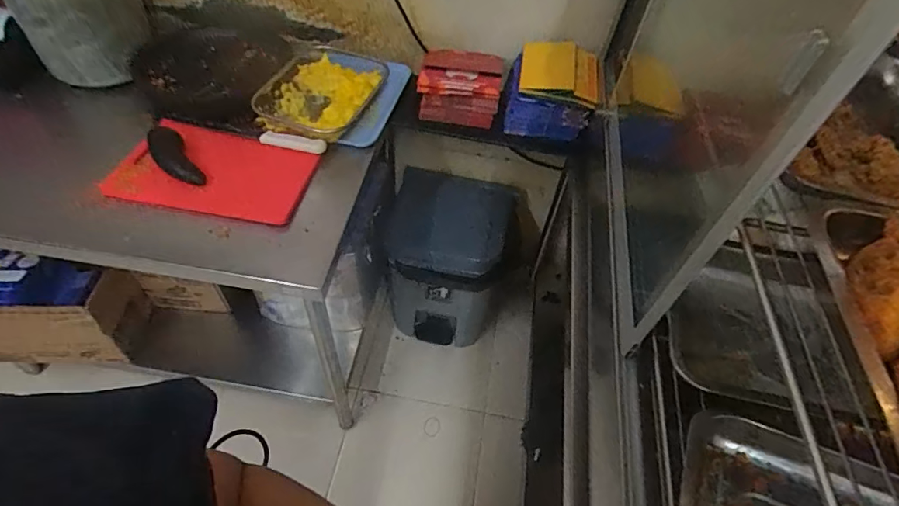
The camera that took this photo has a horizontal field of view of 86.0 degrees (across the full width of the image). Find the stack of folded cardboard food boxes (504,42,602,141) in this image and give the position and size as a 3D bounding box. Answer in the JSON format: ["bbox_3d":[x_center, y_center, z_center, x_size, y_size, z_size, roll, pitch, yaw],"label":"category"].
[{"bbox_3d":[0.227,-0.358,1.070,0.203,0.136,0.169,13,50,5],"label":"stack of folded cardboard food boxes"}]

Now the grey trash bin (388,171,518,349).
[{"bbox_3d":[-0.007,0.050,1.474,0.318,0.509,0.311,11,50,4],"label":"grey trash bin"}]

